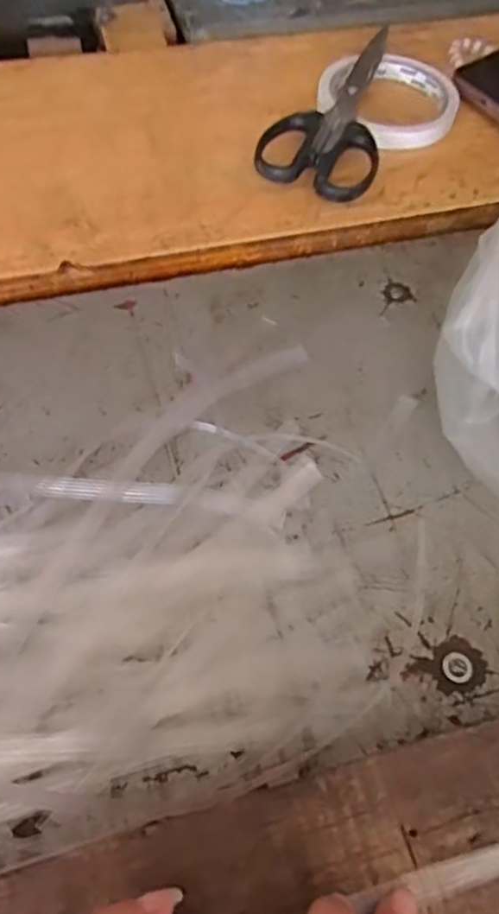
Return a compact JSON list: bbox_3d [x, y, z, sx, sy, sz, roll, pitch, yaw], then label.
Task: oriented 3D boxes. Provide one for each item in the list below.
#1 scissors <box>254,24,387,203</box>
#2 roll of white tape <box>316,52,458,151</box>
[{"bbox_3d":[0.063,-0.236,0.444,0.073,0.021,0.186,18,60,7],"label":"scissors"},{"bbox_3d":[0.094,-0.246,0.455,0.095,0.017,0.091,2,59,-3],"label":"roll of white tape"}]

